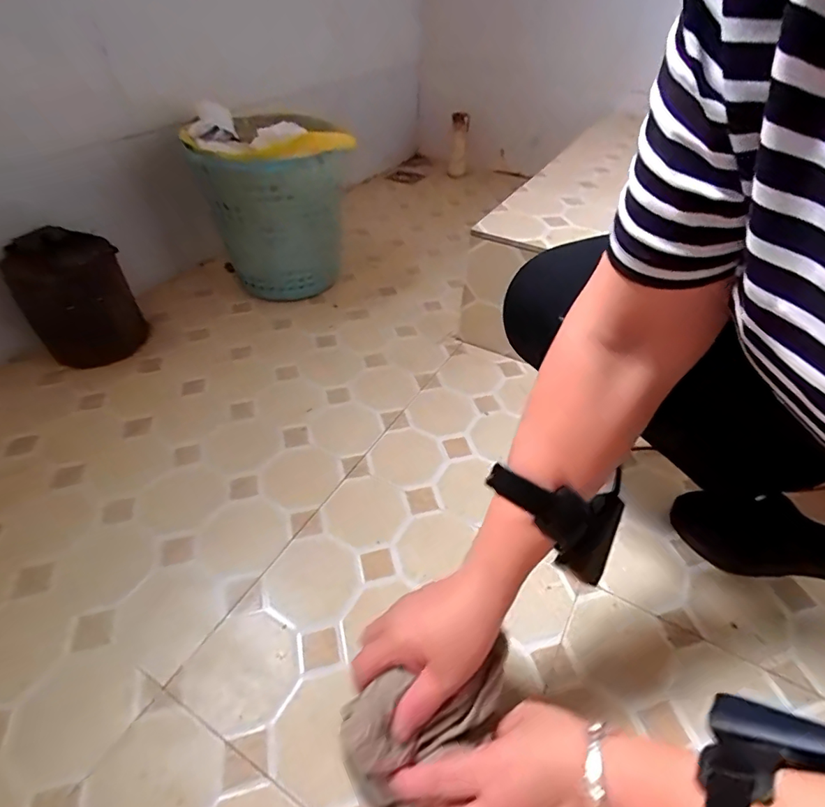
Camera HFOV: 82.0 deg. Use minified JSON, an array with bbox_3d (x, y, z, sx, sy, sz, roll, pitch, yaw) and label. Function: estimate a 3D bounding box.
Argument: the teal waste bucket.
[{"bbox_3d":[-0.251,-0.354,0.855,0.241,0.271,0.259,-16,48,-19],"label":"teal waste bucket"}]

